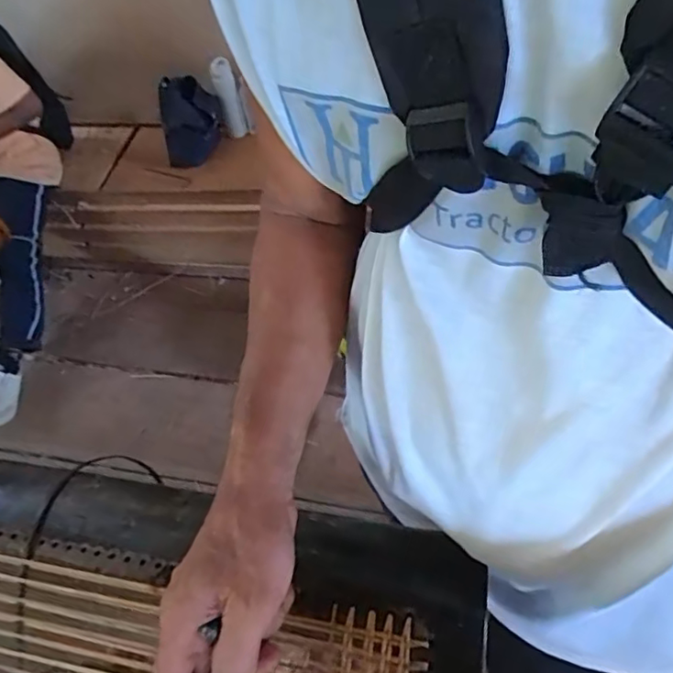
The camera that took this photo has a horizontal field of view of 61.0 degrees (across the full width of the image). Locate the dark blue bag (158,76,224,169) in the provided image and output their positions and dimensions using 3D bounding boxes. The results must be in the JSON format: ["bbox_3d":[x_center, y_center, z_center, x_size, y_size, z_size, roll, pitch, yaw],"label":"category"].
[{"bbox_3d":[-0.428,-0.634,1.681,0.186,0.162,0.201,-17,53,-5],"label":"dark blue bag"}]

